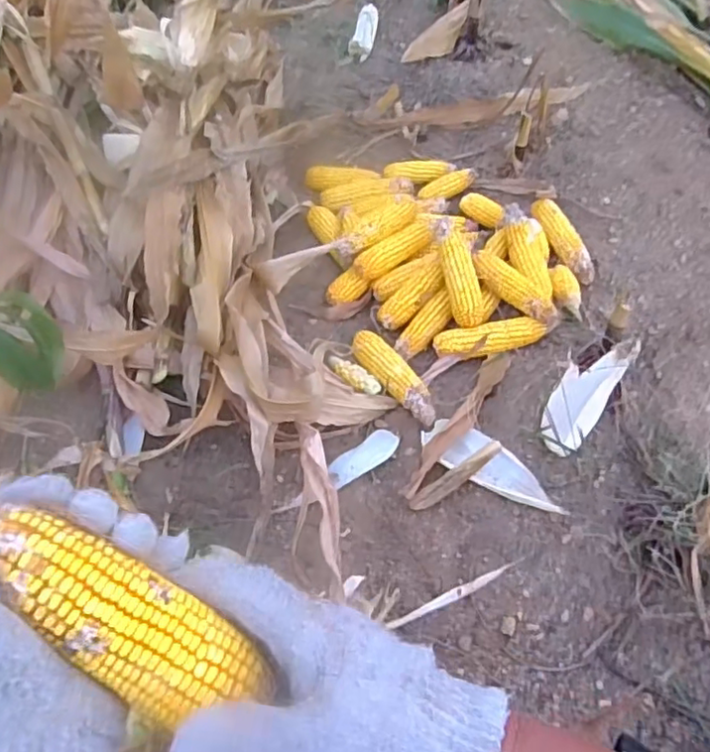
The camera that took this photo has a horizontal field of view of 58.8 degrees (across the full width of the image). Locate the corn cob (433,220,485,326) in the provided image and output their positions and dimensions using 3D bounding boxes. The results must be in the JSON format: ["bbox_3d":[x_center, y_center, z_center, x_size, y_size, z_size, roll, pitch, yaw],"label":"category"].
[{"bbox_3d":[0.167,-0.168,1.007,0.052,0.040,0.184,-13,83,-4],"label":"corn cob"}]

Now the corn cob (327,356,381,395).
[{"bbox_3d":[-0.003,0.000,0.987,0.093,0.024,0.036,36,66,24],"label":"corn cob"}]

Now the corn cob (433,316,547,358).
[{"bbox_3d":[0.215,-0.061,0.989,0.177,0.041,0.056,-11,56,-3],"label":"corn cob"}]

